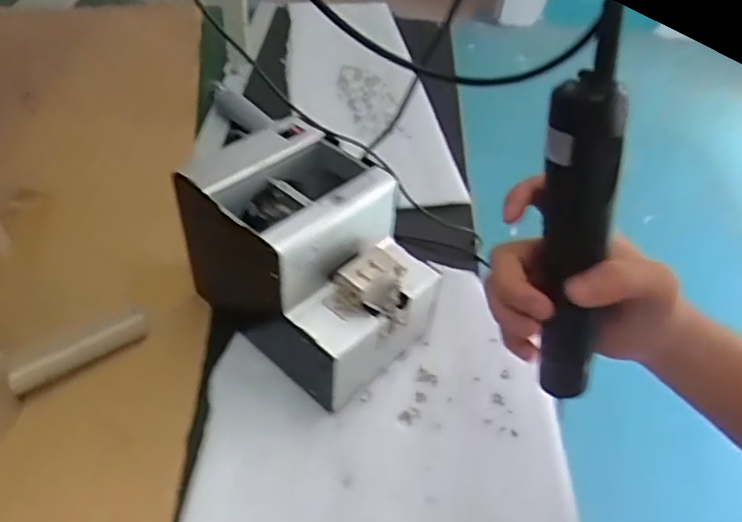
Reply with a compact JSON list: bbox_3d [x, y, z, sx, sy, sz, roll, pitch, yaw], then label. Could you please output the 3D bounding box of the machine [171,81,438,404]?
[{"bbox_3d":[-0.049,-0.002,0.489,0.178,0.144,0.134,32,52,24],"label":"machine"}]

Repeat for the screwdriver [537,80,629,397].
[{"bbox_3d":[0.113,-0.004,0.331,0.030,0.199,0.034,-23,35,-24],"label":"screwdriver"}]

